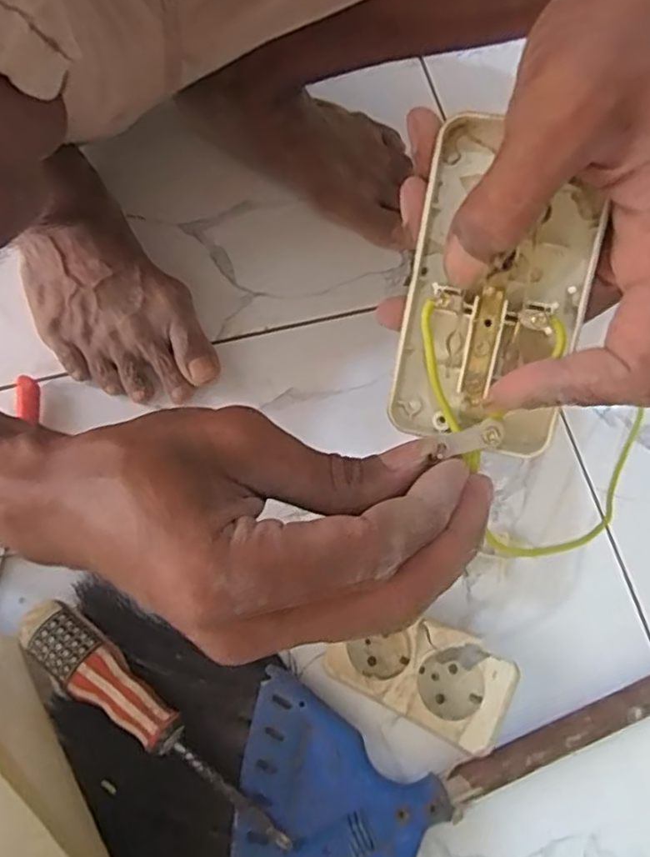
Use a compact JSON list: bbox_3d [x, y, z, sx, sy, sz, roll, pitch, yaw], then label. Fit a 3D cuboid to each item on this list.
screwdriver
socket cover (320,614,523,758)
[{"bbox_3d":[-0.098,0.165,0.372,0.188,0.027,0.032,33,73,15],"label":"screwdriver"},{"bbox_3d":[0.056,0.143,0.388,0.101,0.033,0.056,24,71,12],"label":"socket cover"}]

